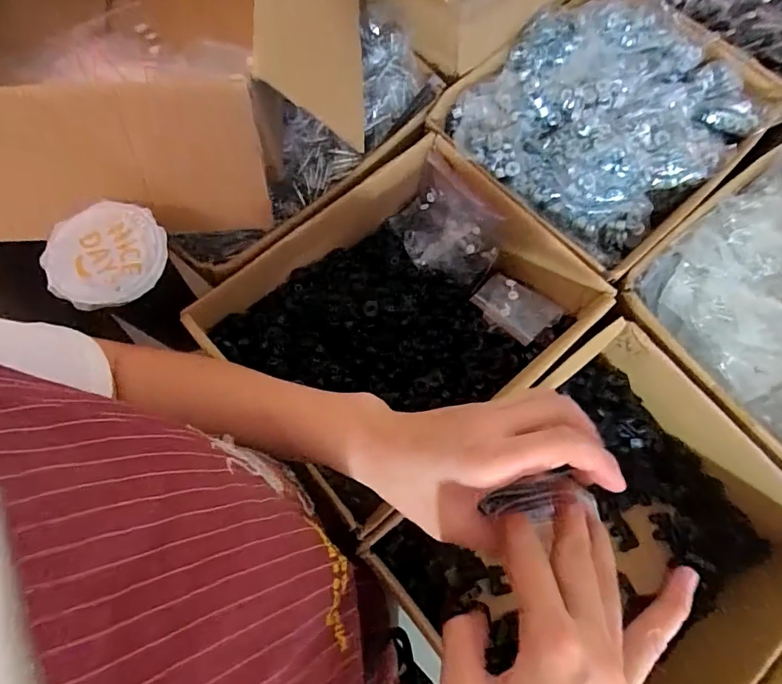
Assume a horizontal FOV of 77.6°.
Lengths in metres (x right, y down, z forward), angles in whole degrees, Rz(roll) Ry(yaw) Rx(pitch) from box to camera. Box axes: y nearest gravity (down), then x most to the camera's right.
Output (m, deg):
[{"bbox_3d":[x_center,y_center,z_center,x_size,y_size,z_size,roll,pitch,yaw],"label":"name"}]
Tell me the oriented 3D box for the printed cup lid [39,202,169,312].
[{"bbox_3d":[-0.227,-0.071,0.385,0.091,0.008,0.089,0,71,-1],"label":"printed cup lid"}]

